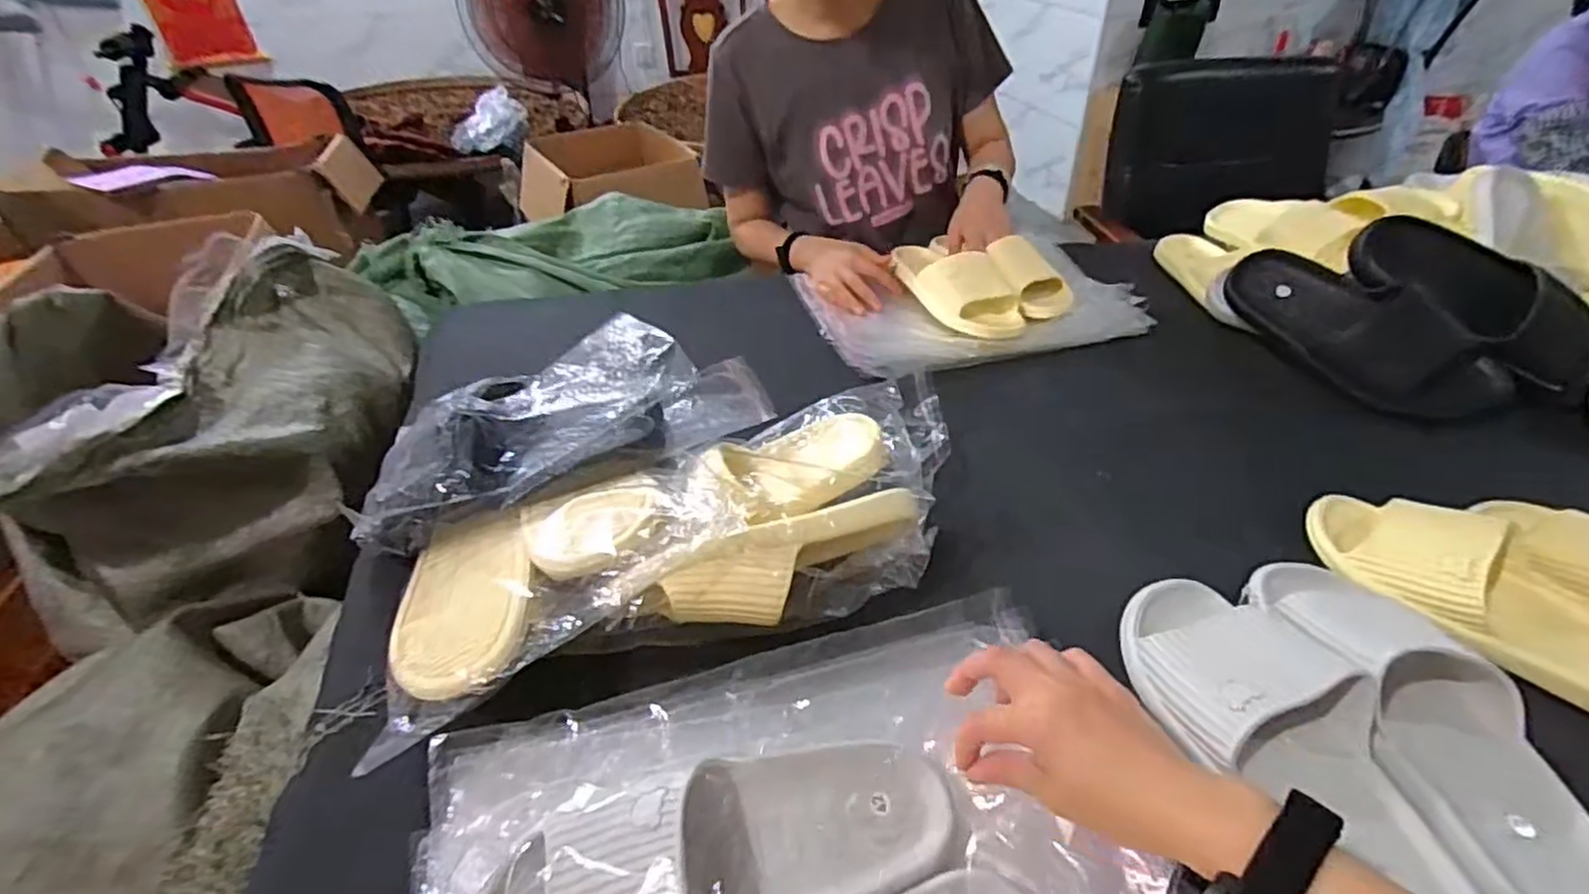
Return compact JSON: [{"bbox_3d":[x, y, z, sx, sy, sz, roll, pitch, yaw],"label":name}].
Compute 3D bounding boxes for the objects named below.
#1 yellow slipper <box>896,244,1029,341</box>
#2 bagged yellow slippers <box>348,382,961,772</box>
[{"bbox_3d":[0.209,-0.225,0.946,0.092,0.064,0.237,-18,42,-19],"label":"yellow slipper"},{"bbox_3d":[-0.058,0.061,0.560,0.507,0.101,0.191,-19,42,-20],"label":"bagged yellow slippers"}]

